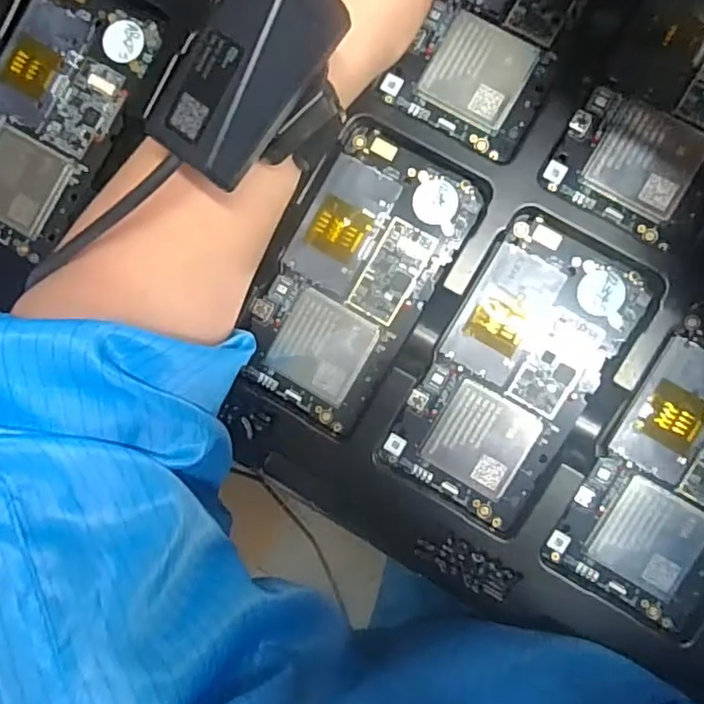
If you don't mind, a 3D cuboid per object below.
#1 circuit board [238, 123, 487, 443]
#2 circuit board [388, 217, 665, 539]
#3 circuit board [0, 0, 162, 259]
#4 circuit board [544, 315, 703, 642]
[{"bbox_3d":[0.000,-0.033,0.279,0.067,0.004,0.128,29,95,4],"label":"circuit board"},{"bbox_3d":[0.072,0.009,0.271,0.069,0.010,0.128,31,91,5],"label":"circuit board"},{"bbox_3d":[-0.148,-0.114,0.290,0.067,0.006,0.125,32,91,5],"label":"circuit board"},{"bbox_3d":[0.144,0.053,0.263,0.068,0.007,0.126,29,91,5],"label":"circuit board"}]

